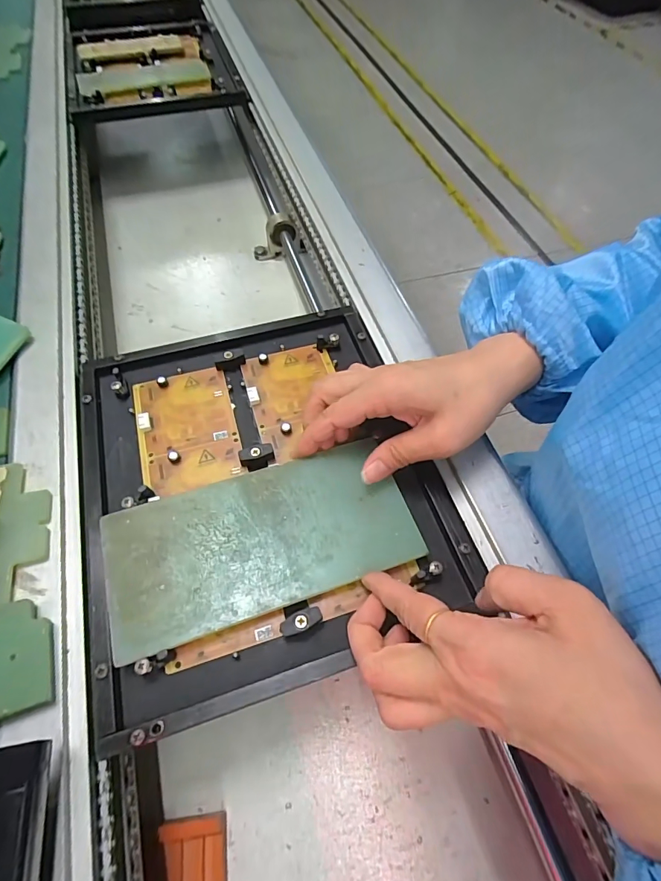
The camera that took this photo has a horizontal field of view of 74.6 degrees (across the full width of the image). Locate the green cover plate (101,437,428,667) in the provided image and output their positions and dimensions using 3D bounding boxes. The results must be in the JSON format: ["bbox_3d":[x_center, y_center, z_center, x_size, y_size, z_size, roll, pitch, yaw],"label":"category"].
[{"bbox_3d":[-0.042,0.059,0.275,0.186,0.004,0.089,-15,61,-11],"label":"green cover plate"}]

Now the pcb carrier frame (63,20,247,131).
[{"bbox_3d":[-0.260,-0.547,0.626,0.219,0.019,0.269,-16,60,-11],"label":"pcb carrier frame"}]

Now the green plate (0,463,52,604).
[{"bbox_3d":[-0.195,0.056,0.272,0.042,0.009,0.090,-8,60,-9],"label":"green plate"}]

